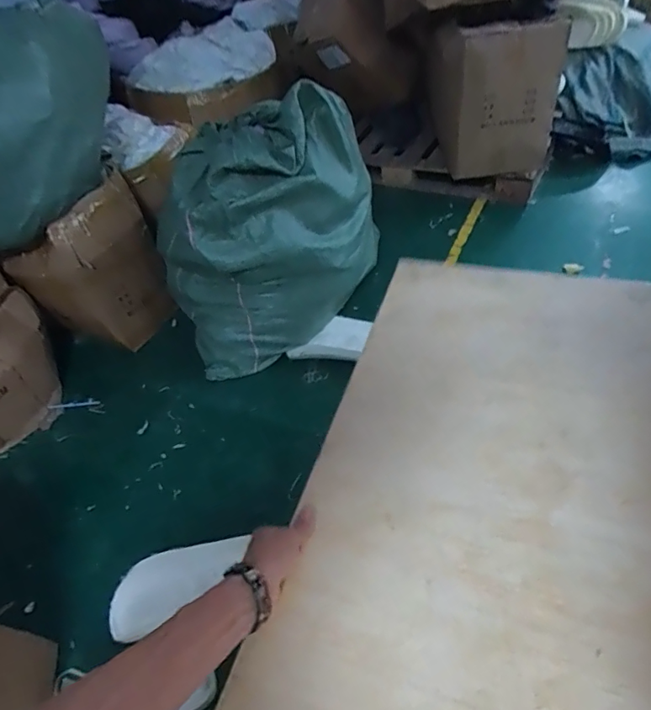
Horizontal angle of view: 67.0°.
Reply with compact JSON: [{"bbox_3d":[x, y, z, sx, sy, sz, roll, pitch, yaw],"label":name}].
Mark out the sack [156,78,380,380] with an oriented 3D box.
[{"bbox_3d":[-0.191,-0.413,1.612,0.708,0.673,0.463,-23,46,-11],"label":"sack"}]

